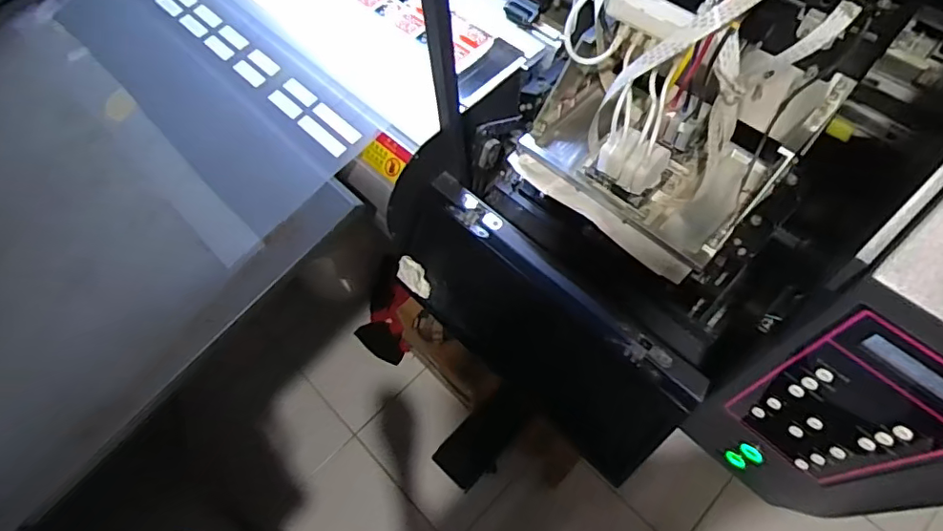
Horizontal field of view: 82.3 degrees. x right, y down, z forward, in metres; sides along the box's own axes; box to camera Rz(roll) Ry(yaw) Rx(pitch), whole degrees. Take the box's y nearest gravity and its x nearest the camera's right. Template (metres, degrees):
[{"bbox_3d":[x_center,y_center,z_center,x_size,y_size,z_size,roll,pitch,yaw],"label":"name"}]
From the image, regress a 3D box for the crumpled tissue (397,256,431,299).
[{"bbox_3d":[-0.076,0.016,0.717,0.032,0.064,0.012,-39,23,-16],"label":"crumpled tissue"}]

